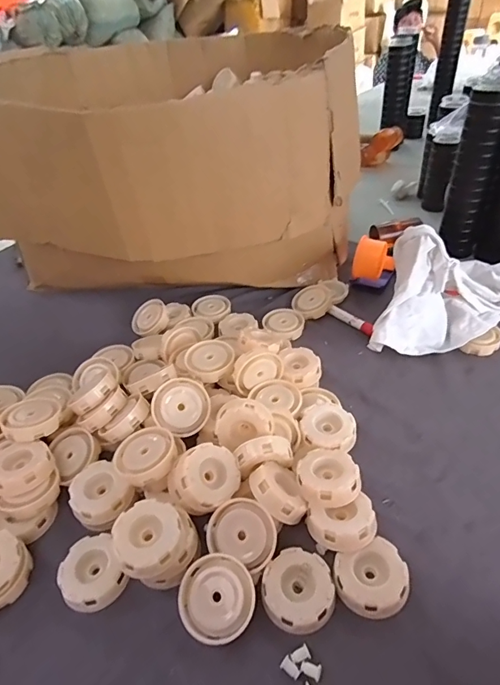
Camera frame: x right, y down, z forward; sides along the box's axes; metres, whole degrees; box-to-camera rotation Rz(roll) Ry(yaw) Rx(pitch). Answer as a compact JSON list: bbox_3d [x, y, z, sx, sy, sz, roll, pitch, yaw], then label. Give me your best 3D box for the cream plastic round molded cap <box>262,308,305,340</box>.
[{"bbox_3d":[0.057,-0.031,0.692,0.067,0.020,0.072,-4,40,3],"label":"cream plastic round molded cap"}]

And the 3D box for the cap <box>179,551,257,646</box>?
[{"bbox_3d":[-0.031,0.232,0.380,0.065,0.026,0.069,-4,40,3],"label":"cap"}]

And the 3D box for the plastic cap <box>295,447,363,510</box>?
[{"bbox_3d":[0.084,0.144,0.446,0.065,0.021,0.065,-1,25,1],"label":"plastic cap"}]

